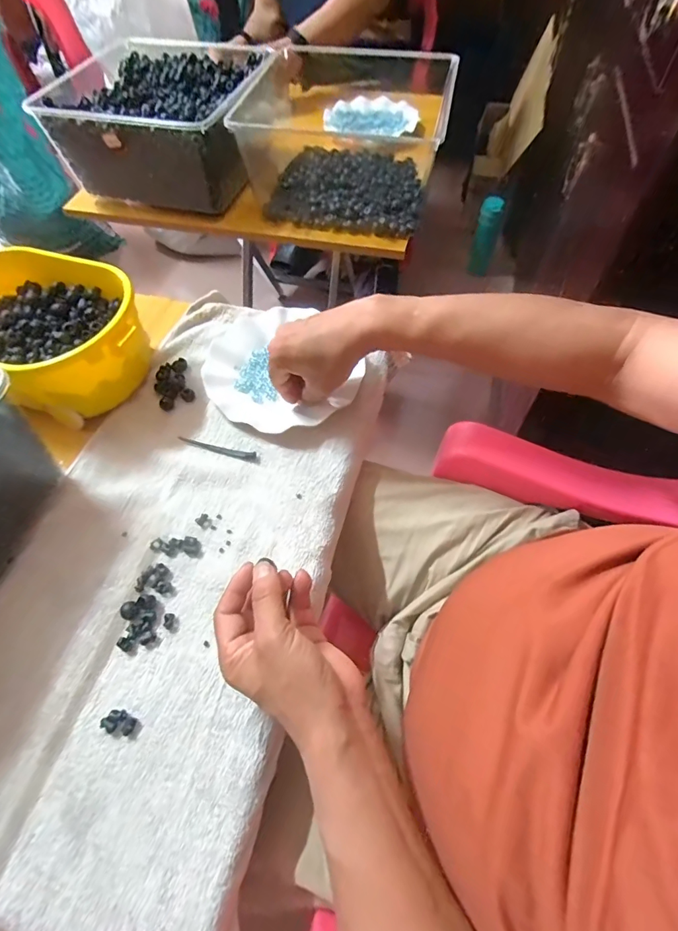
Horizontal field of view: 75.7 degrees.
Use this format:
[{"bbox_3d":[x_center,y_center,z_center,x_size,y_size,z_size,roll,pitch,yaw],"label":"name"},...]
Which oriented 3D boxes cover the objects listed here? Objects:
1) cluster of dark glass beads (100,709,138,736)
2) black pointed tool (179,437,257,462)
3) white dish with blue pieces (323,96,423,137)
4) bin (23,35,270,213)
[{"bbox_3d":[-0.171,0.199,0.339,0.026,0.004,0.016,7,58,6],"label":"cluster of dark glass beads"},{"bbox_3d":[-0.131,-0.019,0.471,0.089,0.007,0.009,15,59,11],"label":"black pointed tool"},{"bbox_3d":[0.065,-0.697,0.874,0.183,0.028,0.114,2,58,3],"label":"white dish with blue pieces"},{"bbox_3d":[-0.277,-0.580,0.735,0.301,0.130,0.318,6,58,5],"label":"bin"}]

